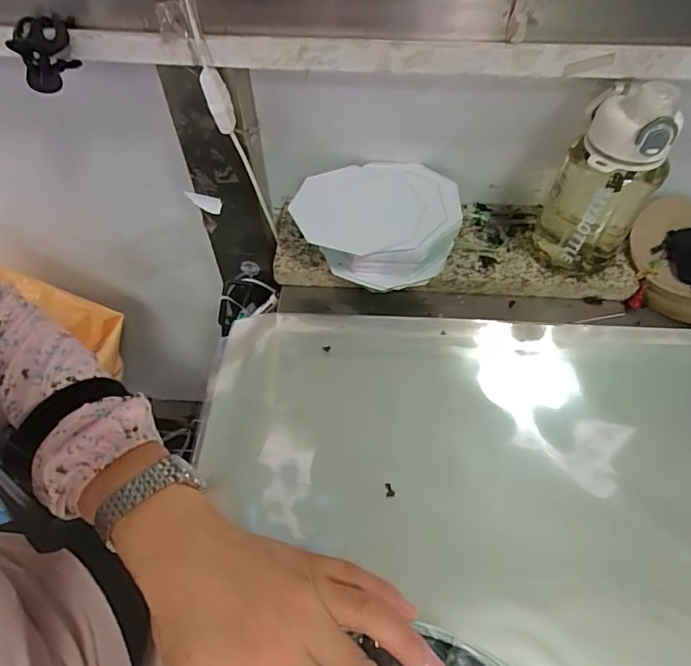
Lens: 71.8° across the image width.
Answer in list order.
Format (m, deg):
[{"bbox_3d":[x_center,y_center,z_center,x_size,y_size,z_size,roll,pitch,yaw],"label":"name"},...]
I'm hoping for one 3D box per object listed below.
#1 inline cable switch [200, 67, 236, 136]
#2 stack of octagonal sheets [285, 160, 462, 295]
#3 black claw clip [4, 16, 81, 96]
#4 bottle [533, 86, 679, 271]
[{"bbox_3d":[-0.119,-0.216,0.450,0.024,0.058,0.019,-15,56,-10],"label":"inline cable switch"},{"bbox_3d":[0.034,-0.128,0.540,0.180,0.068,0.145,2,55,2],"label":"stack of octagonal sheets"},{"bbox_3d":[-0.263,-0.249,0.425,0.053,0.045,0.050,-19,57,-13],"label":"black claw clip"},{"bbox_3d":[0.258,-0.147,0.481,0.089,0.188,0.074,24,58,16],"label":"bottle"}]

